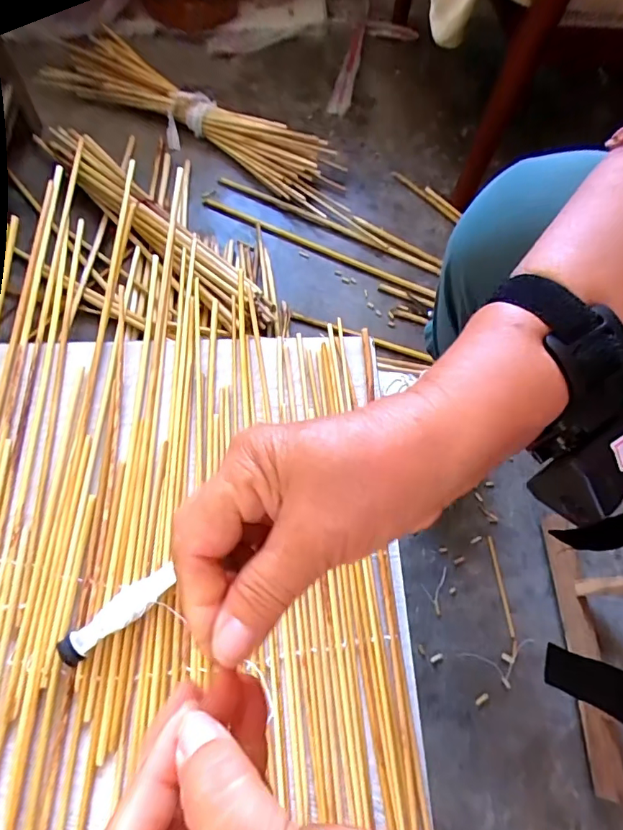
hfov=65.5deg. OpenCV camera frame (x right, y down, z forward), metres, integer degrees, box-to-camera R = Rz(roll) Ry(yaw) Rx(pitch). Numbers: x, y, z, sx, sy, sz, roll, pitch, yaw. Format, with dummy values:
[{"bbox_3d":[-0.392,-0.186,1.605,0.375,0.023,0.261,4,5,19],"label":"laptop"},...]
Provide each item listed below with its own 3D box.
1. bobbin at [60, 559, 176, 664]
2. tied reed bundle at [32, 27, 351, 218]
[{"bbox_3d":[-0.130,0.135,0.332,0.082,0.018,0.023,-36,73,-16],"label":"bobbin"},{"bbox_3d":[-0.234,-0.599,0.956,0.652,0.074,0.164,30,69,10],"label":"tied reed bundle"}]

